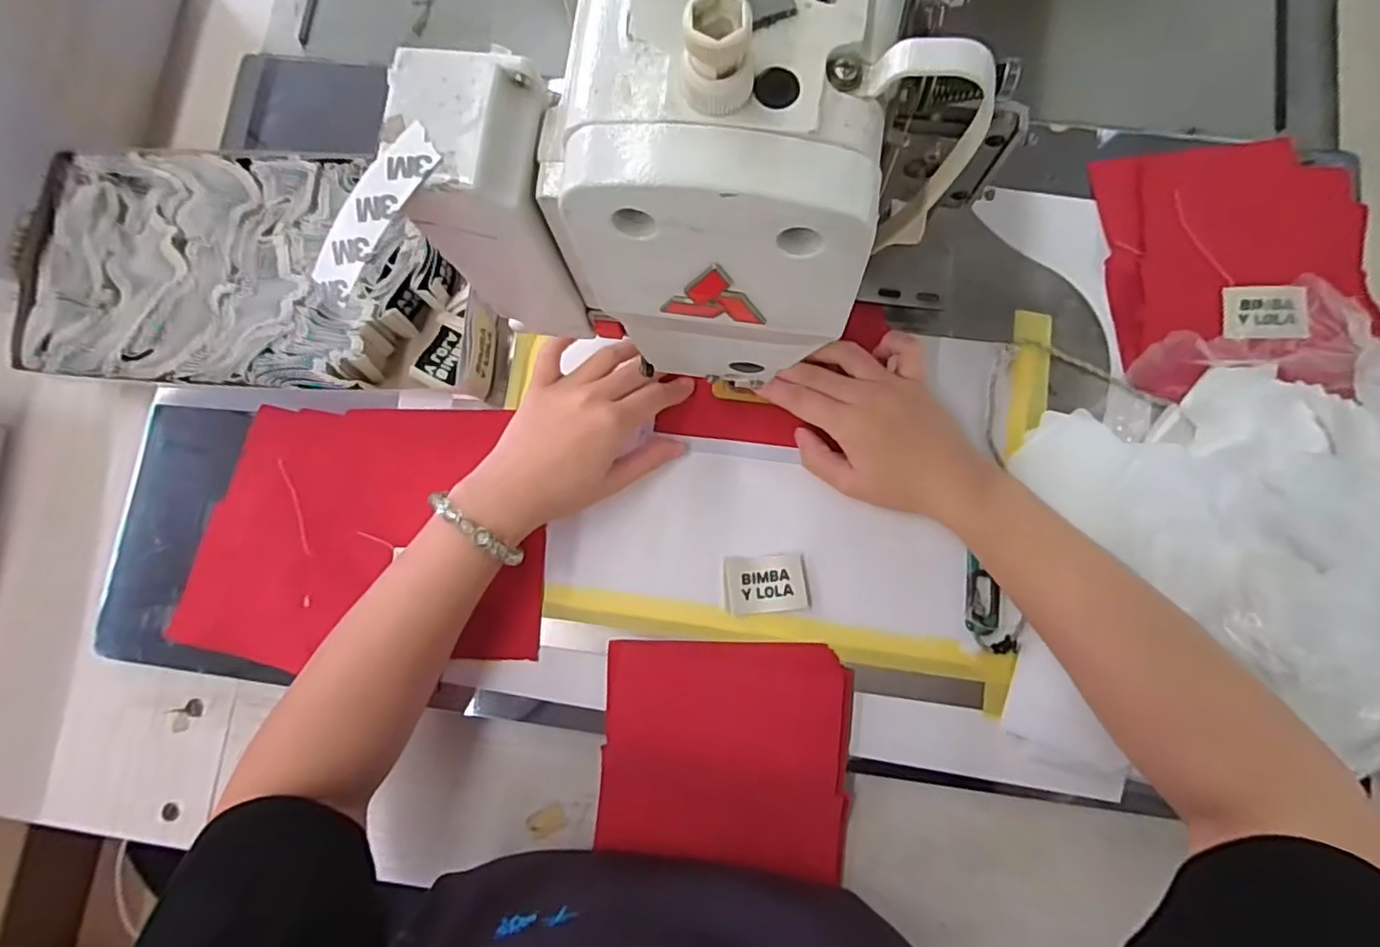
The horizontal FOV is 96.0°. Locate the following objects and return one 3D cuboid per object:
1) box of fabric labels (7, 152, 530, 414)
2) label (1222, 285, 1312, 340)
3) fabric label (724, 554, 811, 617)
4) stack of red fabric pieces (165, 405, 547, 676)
[{"bbox_3d":[-0.288,-0.137,0.434,0.322,0.049,0.168,4,82,2],"label":"box of fabric labels"},{"bbox_3d":[0.378,-0.106,0.409,0.048,0.005,0.034,4,99,17],"label":"label"},{"bbox_3d":[0.050,0.071,0.401,0.052,0.004,0.036,-3,82,1],"label":"fabric label"},{"bbox_3d":[-0.218,0.038,0.418,0.242,0.015,0.166,1,82,2],"label":"stack of red fabric pieces"}]

